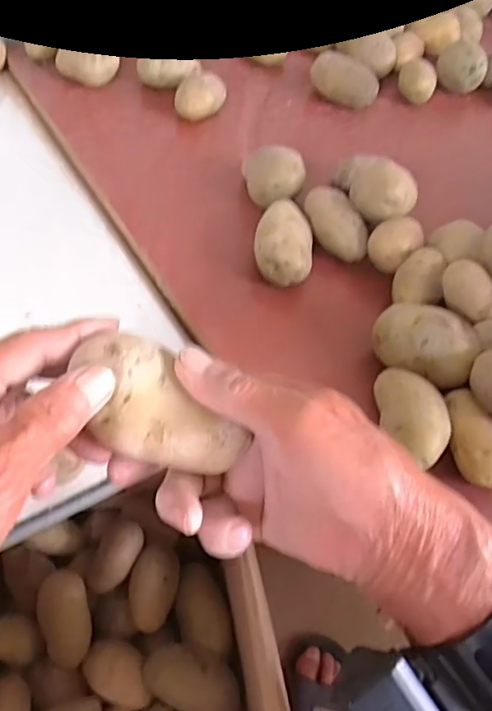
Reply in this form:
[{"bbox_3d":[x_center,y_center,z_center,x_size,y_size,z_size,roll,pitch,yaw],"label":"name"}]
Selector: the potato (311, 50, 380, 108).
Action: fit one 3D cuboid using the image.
[{"bbox_3d":[0.126,-0.351,0.743,0.089,0.052,0.054,15,54,6],"label":"potato"}]

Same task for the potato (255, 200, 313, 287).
[{"bbox_3d":[0.035,-0.105,0.551,0.054,0.046,0.090,4,53,-2],"label":"potato"}]

